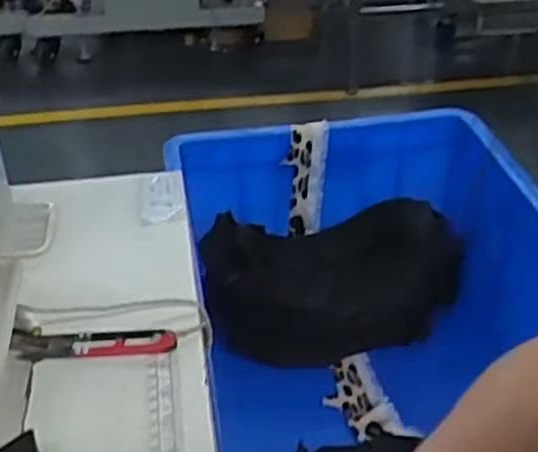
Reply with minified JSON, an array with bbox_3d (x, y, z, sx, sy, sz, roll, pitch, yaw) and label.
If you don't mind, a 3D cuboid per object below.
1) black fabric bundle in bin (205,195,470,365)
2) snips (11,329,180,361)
[{"bbox_3d":[0.067,0.059,0.873,0.271,0.094,0.155,-6,34,-8],"label":"black fabric bundle in bin"},{"bbox_3d":[-0.119,0.079,0.520,0.111,0.006,0.023,1,34,5],"label":"snips"}]

